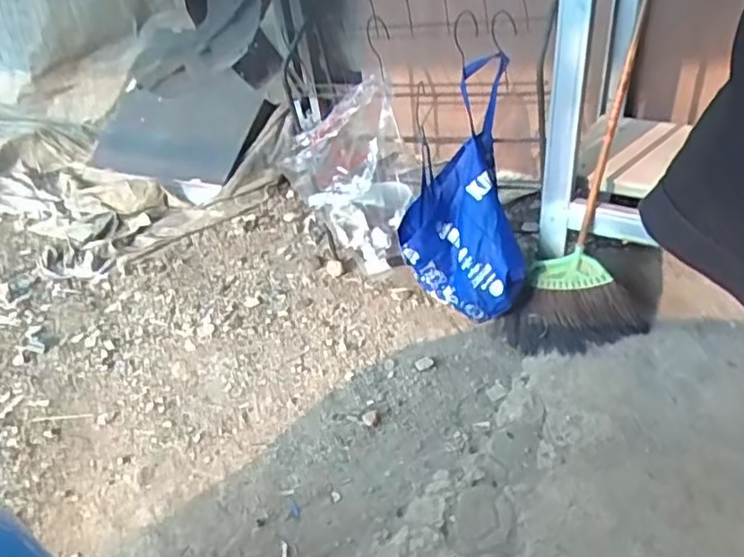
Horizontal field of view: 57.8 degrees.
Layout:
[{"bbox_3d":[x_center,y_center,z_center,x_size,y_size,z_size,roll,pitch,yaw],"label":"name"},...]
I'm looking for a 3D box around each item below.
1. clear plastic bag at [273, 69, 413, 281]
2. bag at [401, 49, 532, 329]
[{"bbox_3d":[-0.060,-0.254,1.829,0.323,0.511,0.138,-5,36,5],"label":"clear plastic bag"},{"bbox_3d":[0.220,-0.180,1.671,0.310,0.583,0.232,-3,37,7],"label":"bag"}]

